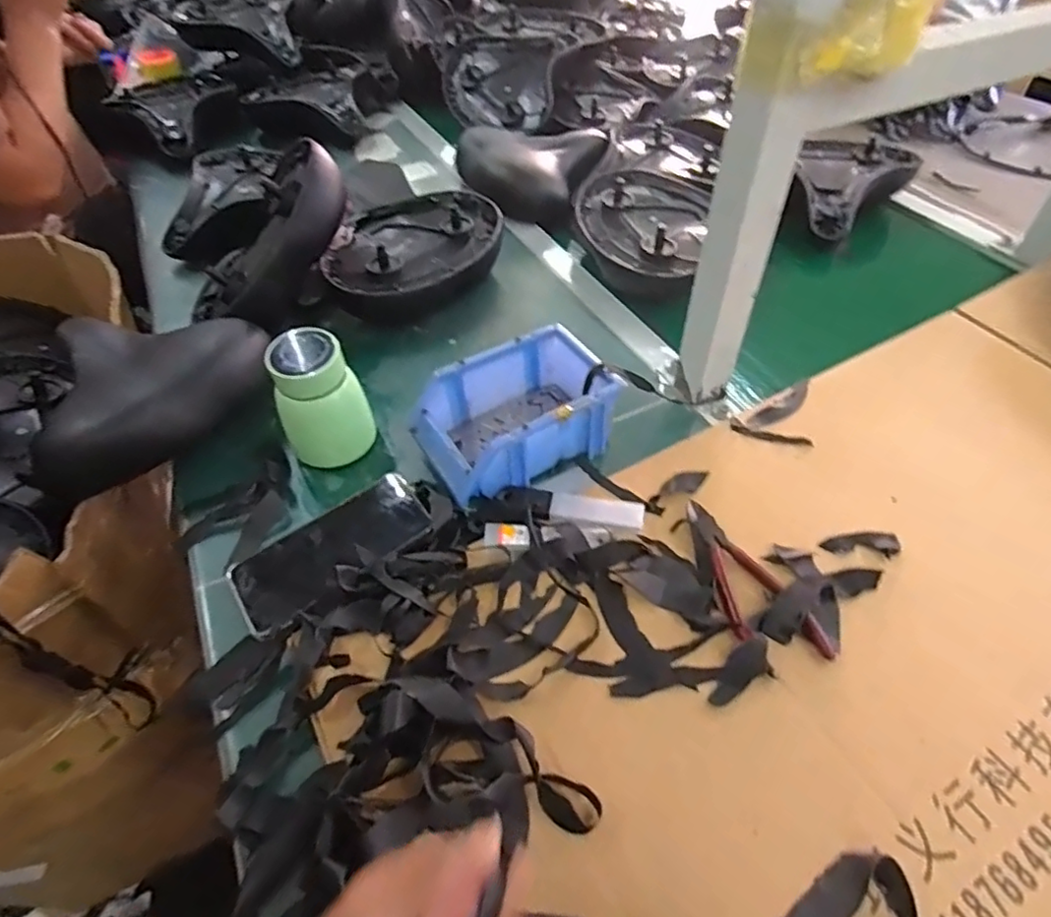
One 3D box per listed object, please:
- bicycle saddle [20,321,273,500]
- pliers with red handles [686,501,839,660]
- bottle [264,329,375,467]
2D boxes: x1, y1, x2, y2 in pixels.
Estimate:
[{"bbox_3d":[-0.396,-0.080,0.615,0.233,0.074,0.208,-38,58,-27],"label":"bicycle saddle"},{"bbox_3d":[0.166,0.096,0.473,0.056,0.012,0.154,-21,52,-13],"label":"pliers with red handles"},{"bbox_3d":[-0.192,-0.054,0.566,0.081,0.113,0.064,-25,53,-17],"label":"bottle"}]

